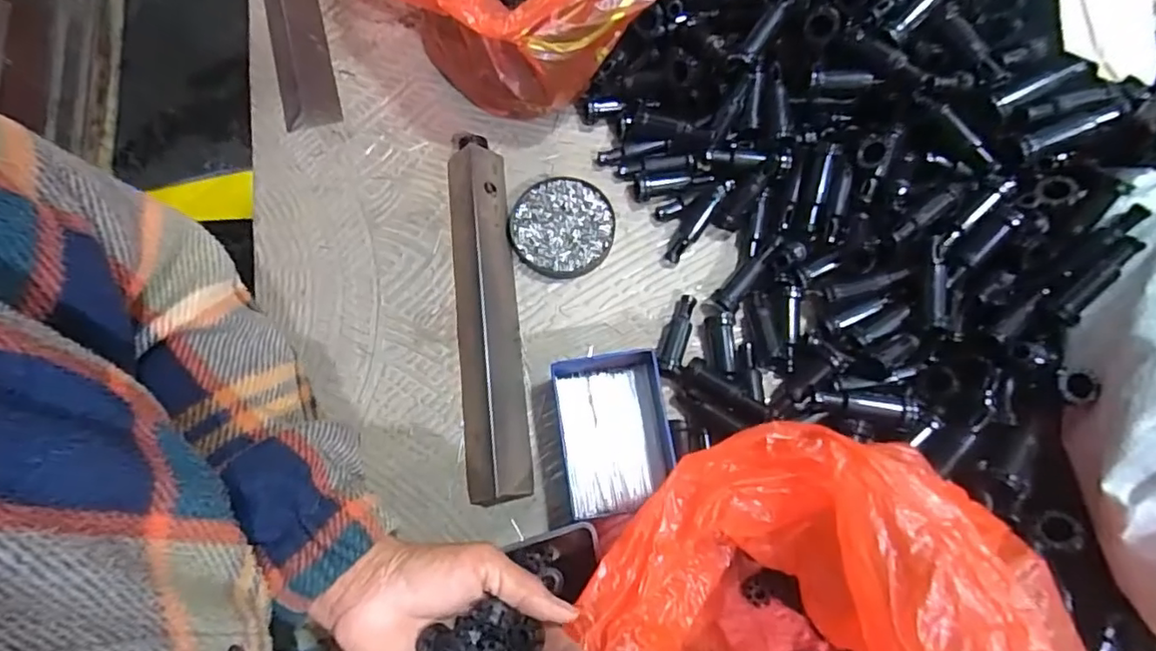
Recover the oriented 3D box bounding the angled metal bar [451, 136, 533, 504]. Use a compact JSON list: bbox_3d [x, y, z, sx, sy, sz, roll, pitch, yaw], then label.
[{"bbox_3d":[-0.070,-0.013,0.452,0.044,0.029,0.283,-7,72,-1],"label":"angled metal bar"}]

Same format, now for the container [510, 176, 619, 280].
[{"bbox_3d":[-0.014,-0.078,0.481,0.082,0.018,0.078,0,72,2],"label":"container"}]

